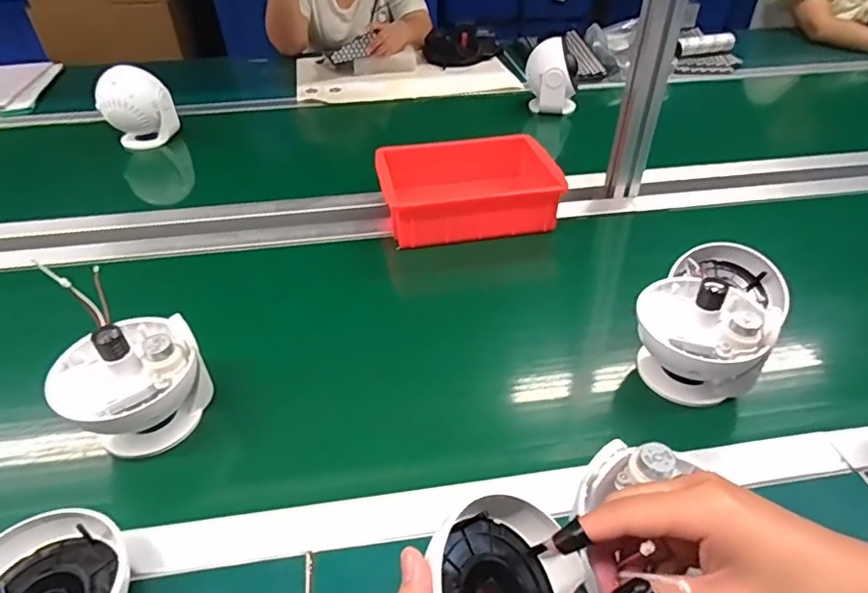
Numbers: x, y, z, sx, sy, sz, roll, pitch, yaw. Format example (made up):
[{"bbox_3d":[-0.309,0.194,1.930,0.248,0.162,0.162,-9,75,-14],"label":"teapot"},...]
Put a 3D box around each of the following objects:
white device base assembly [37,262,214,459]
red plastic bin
[{"bbox_3d":[-0.284,0.060,0.494,0.117,0.146,0.114,15,42,19],"label":"white device base assembly"},{"bbox_3d":[0.052,-0.157,0.787,0.248,0.068,0.165,-8,39,-8],"label":"red plastic bin"}]

